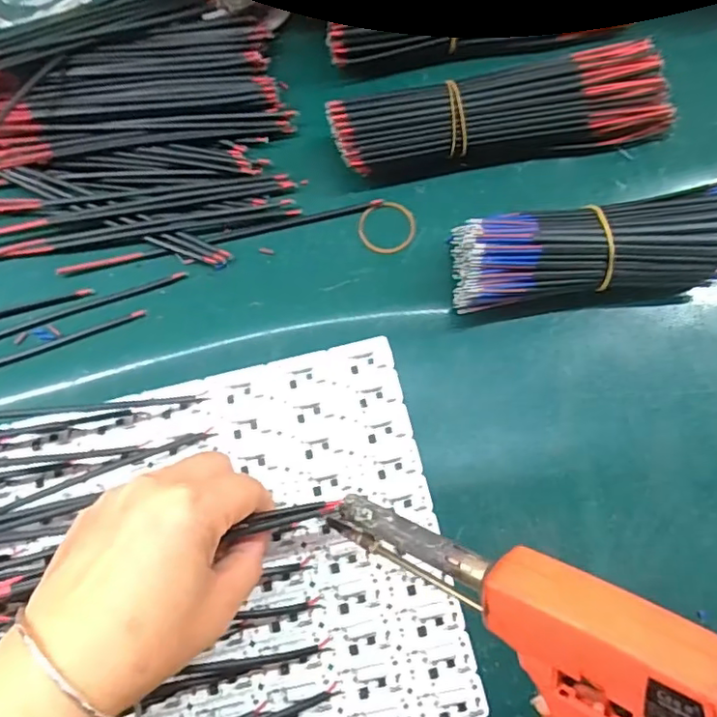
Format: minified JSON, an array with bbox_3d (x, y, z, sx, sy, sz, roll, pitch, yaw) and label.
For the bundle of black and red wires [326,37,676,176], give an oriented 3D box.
[{"bbox_3d":[0.084,-0.142,0.348,0.200,0.042,0.045,-9,77,-3],"label":"bundle of black and red wires"}]

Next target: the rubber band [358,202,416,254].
[{"bbox_3d":[0.017,-0.078,0.352,0.033,0.004,0.032,-2,77,-1],"label":"rubber band"}]

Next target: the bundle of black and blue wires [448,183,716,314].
[{"bbox_3d":[0.127,-0.059,0.322,0.149,0.042,0.050,-4,77,-2],"label":"bundle of black and blue wires"}]

